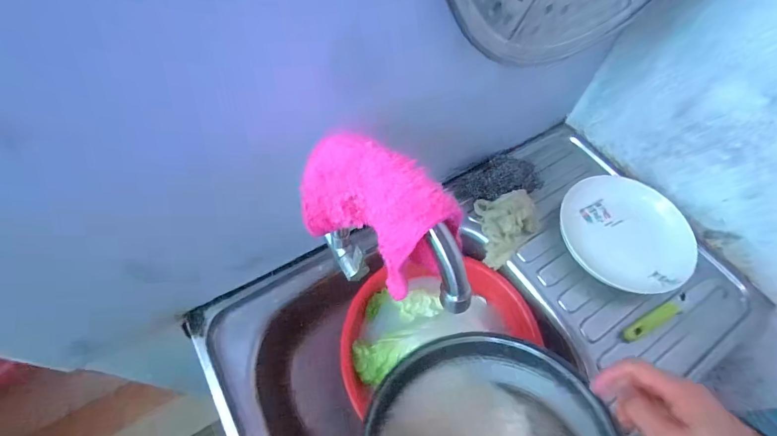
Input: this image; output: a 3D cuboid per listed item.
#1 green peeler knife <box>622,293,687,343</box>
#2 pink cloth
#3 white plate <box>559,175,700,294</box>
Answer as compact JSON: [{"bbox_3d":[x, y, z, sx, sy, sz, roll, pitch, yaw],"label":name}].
[{"bbox_3d":[0.385,0.144,0.511,0.119,0.013,0.020,-22,63,-17],"label":"green peeler knife"},{"bbox_3d":[-0.014,-0.002,0.267,0.129,0.110,0.052,39,64,18],"label":"pink cloth"},{"bbox_3d":[0.367,0.023,0.556,0.173,0.044,0.195,-34,67,-22],"label":"white plate"}]

